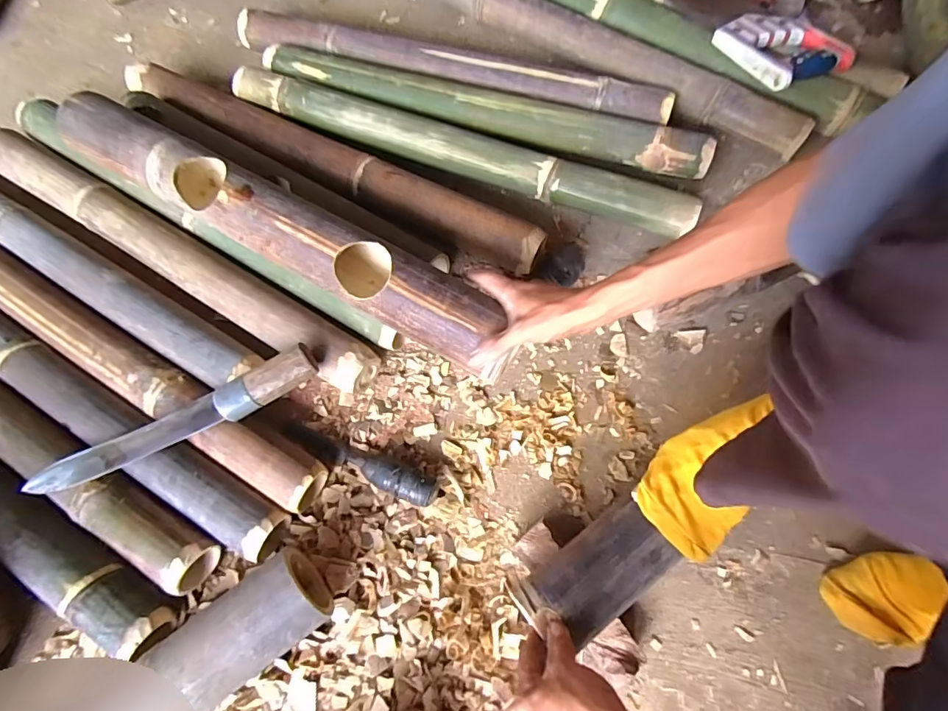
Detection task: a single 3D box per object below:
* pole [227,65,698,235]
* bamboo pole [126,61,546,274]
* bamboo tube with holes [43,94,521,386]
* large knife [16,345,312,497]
[{"bbox_3d":[-0.031,-0.275,0.672,0.642,0.061,0.051,19,74,7],"label":"pole"},{"bbox_3d":[-0.192,-0.254,0.658,0.610,0.067,0.055,27,73,10],"label":"bamboo pole"},{"bbox_3d":[-0.225,-0.145,0.549,0.554,0.076,0.068,28,75,10],"label":"bamboo tube with holes"},{"bbox_3d":[-0.313,0.071,0.520,0.305,0.033,0.044,-26,72,-8],"label":"large knife"}]

